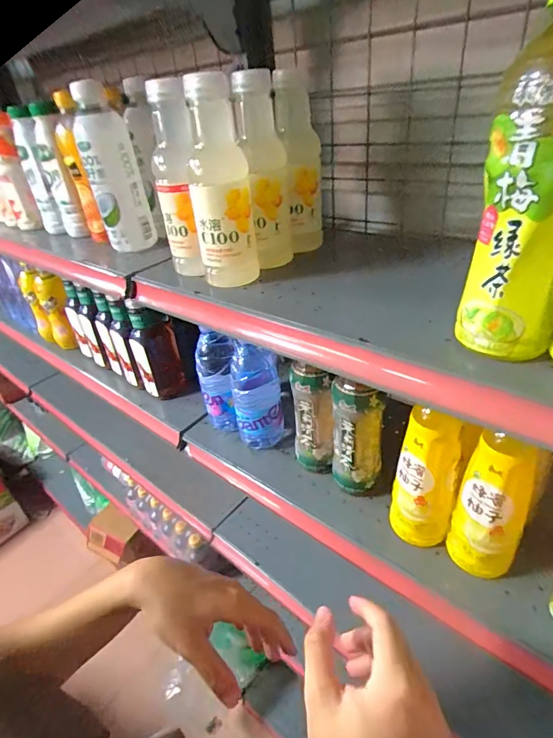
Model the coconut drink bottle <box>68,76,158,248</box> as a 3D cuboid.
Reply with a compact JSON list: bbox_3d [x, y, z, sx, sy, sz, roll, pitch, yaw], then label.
[{"bbox_3d":[-0.235,-0.282,0.583,0.071,0.205,0.086,-18,35,-16],"label":"coconut drink bottle"}]

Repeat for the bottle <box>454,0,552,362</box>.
[{"bbox_3d":[0.163,-0.111,0.260,0.062,0.204,0.059,11,37,25],"label":"bottle"}]

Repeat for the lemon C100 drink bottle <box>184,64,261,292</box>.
[{"bbox_3d":[-0.061,-0.193,0.440,0.066,0.192,0.072,-7,33,0],"label":"lemon C100 drink bottle"}]

